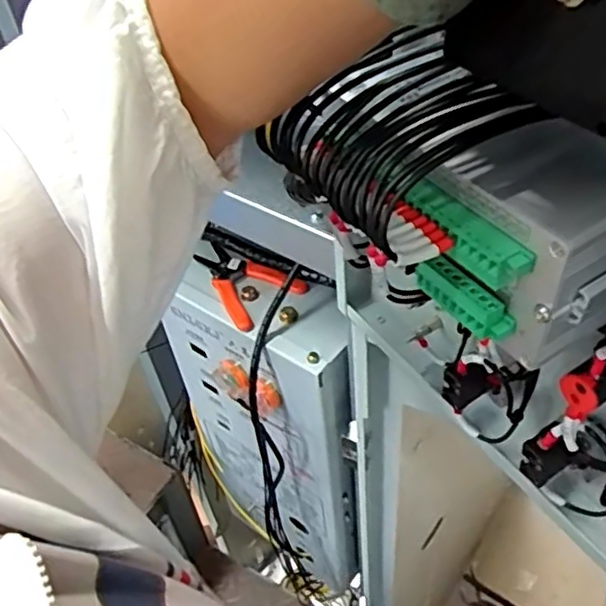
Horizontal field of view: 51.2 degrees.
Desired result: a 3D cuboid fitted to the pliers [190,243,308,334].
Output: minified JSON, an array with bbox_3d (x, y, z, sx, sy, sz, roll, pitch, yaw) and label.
[{"bbox_3d":[-0.078,-0.033,0.763,0.096,0.022,0.150,-36,52,-25],"label":"pliers"}]

